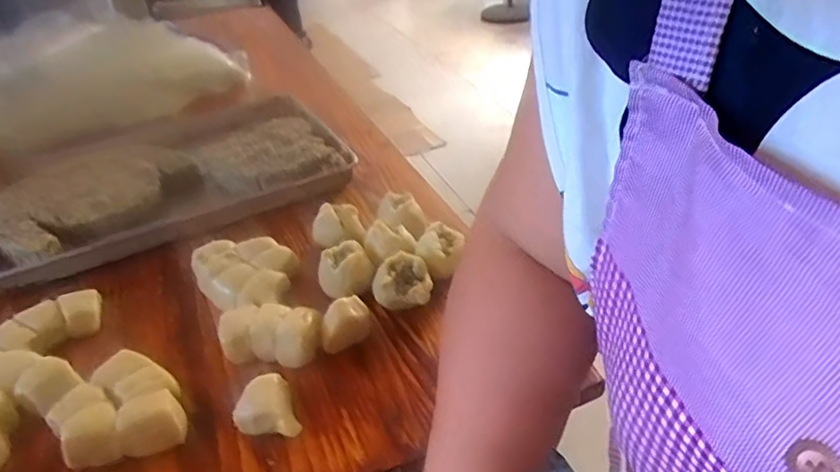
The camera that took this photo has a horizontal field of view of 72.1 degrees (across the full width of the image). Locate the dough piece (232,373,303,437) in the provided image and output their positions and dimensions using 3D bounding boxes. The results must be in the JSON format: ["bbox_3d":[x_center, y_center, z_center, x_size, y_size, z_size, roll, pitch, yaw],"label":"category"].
[{"bbox_3d":[-0.165,0.186,0.613,0.063,0.049,0.062,-19,36,-21],"label":"dough piece"}]

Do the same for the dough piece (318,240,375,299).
[{"bbox_3d":[-0.103,0.044,0.786,0.073,0.048,0.061,-13,34,-13],"label":"dough piece"}]

